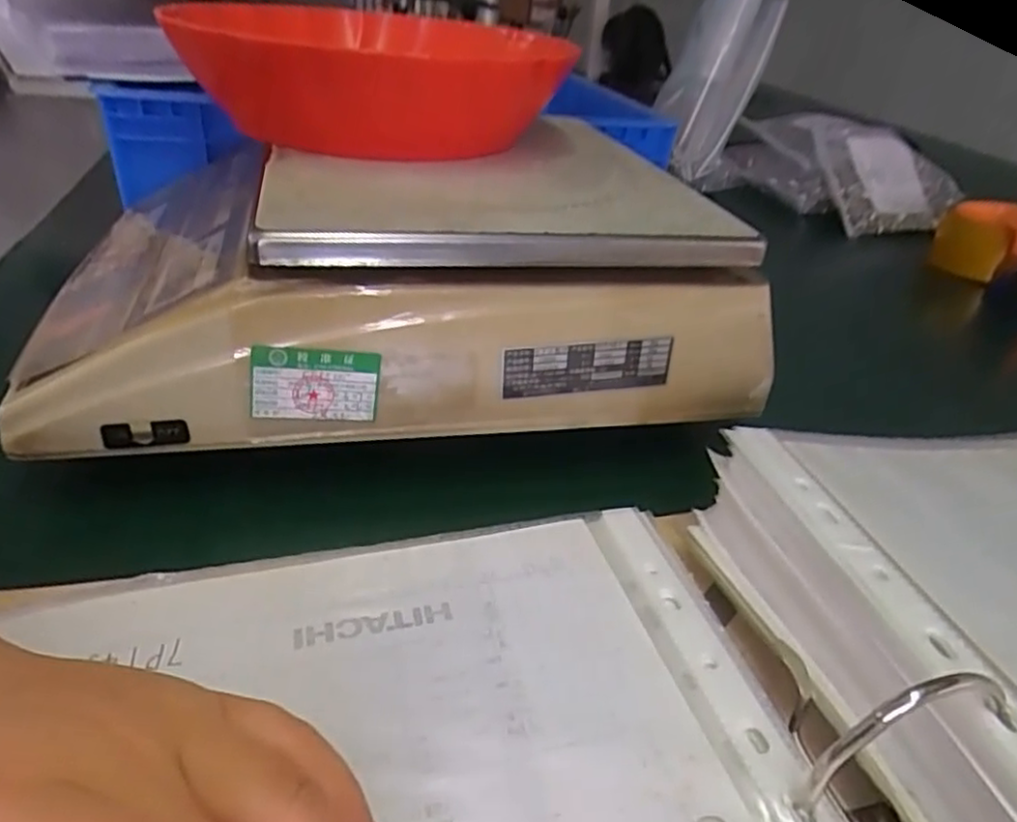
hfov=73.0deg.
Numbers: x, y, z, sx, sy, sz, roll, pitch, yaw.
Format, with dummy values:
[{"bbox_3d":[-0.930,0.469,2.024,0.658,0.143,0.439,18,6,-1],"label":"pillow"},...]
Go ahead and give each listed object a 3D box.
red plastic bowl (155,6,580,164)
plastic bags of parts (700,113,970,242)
[{"bbox_3d":[-0.071,-0.182,0.375,0.196,0.055,0.202,4,33,-2],"label":"red plastic bowl"},{"bbox_3d":[0.341,-0.258,0.727,0.227,0.079,0.143,25,36,29],"label":"plastic bags of parts"}]

